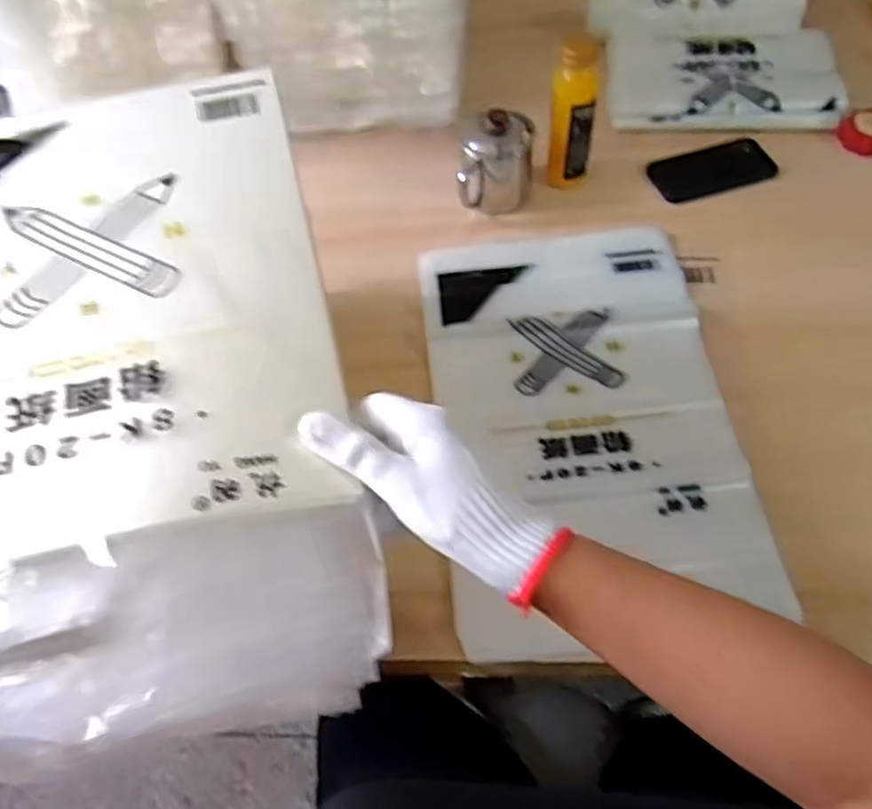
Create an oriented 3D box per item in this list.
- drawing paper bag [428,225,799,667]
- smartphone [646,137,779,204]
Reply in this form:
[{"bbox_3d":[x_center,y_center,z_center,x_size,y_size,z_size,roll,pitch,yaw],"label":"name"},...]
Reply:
[{"bbox_3d":[0.144,0.003,0.707,0.287,0.017,0.470,-7,61,3],"label":"drawing paper bag"},{"bbox_3d":[0.351,-0.299,0.887,0.145,0.007,0.077,-16,62,5],"label":"smartphone"}]

